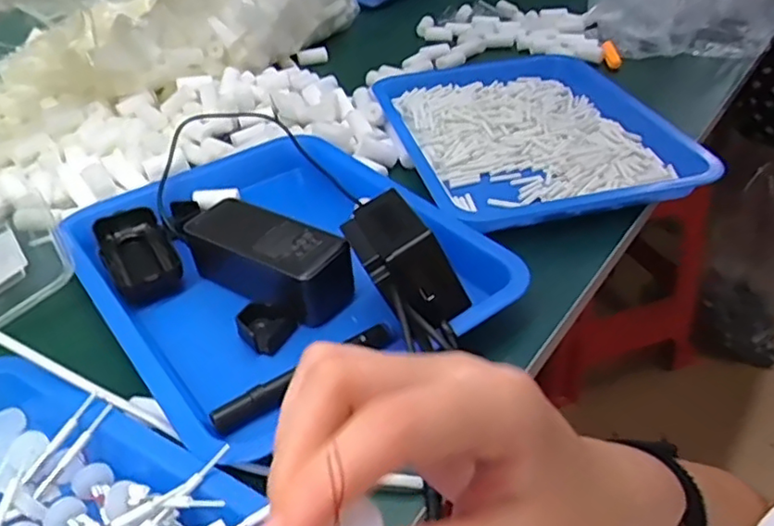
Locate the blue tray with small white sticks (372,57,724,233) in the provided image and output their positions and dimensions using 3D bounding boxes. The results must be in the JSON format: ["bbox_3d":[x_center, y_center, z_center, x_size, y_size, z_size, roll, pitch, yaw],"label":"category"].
[{"bbox_3d":[0.137,-0.141,0.663,0.259,0.034,0.329,-11,38,-10],"label":"blue tray with small white sticks"}]

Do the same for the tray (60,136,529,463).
[{"bbox_3d":[-0.091,-0.019,0.491,0.260,0.091,0.339,-27,44,-28],"label":"tray"}]

